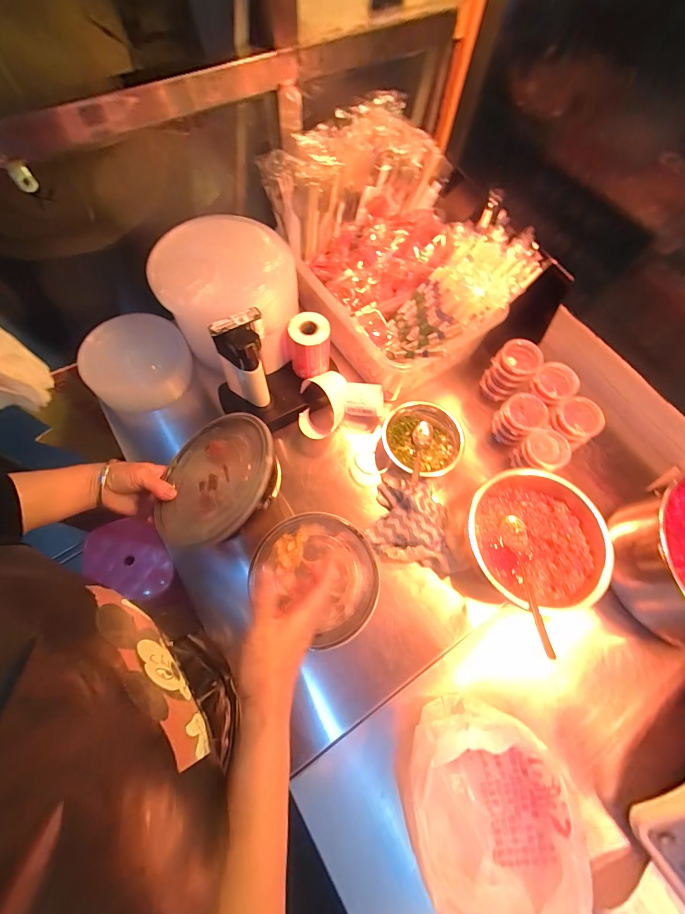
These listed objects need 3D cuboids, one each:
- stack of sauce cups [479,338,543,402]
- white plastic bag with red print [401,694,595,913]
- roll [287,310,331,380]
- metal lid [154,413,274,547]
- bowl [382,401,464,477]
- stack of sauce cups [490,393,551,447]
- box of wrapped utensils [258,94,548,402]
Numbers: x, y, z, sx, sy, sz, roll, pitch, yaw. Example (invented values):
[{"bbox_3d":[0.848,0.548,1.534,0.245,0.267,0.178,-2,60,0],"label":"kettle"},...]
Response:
[{"bbox_3d":[0.290,-0.146,0.631,0.069,0.108,0.057,41,71,13],"label":"stack of sauce cups"},{"bbox_3d":[0.169,0.417,0.408,0.183,0.089,0.240,-11,68,-7],"label":"white plastic bag with red print"},{"bbox_3d":[-0.054,-0.181,0.593,0.063,0.081,0.062,1,67,-2],"label":"roll"},{"bbox_3d":[-0.151,0.024,0.430,0.143,0.020,0.162,-3,59,25],"label":"metal lid"},{"bbox_3d":[0.131,-0.026,0.599,0.127,0.057,0.125,1,67,-2],"label":"bowl"},{"bbox_3d":[0.290,-0.057,0.611,0.062,0.086,0.068,-41,75,-17],"label":"stack of sauce cups"},{"bbox_3d":[0.087,-0.347,0.625,0.285,0.215,0.398,-34,73,-15],"label":"box of wrapped utensils"}]

